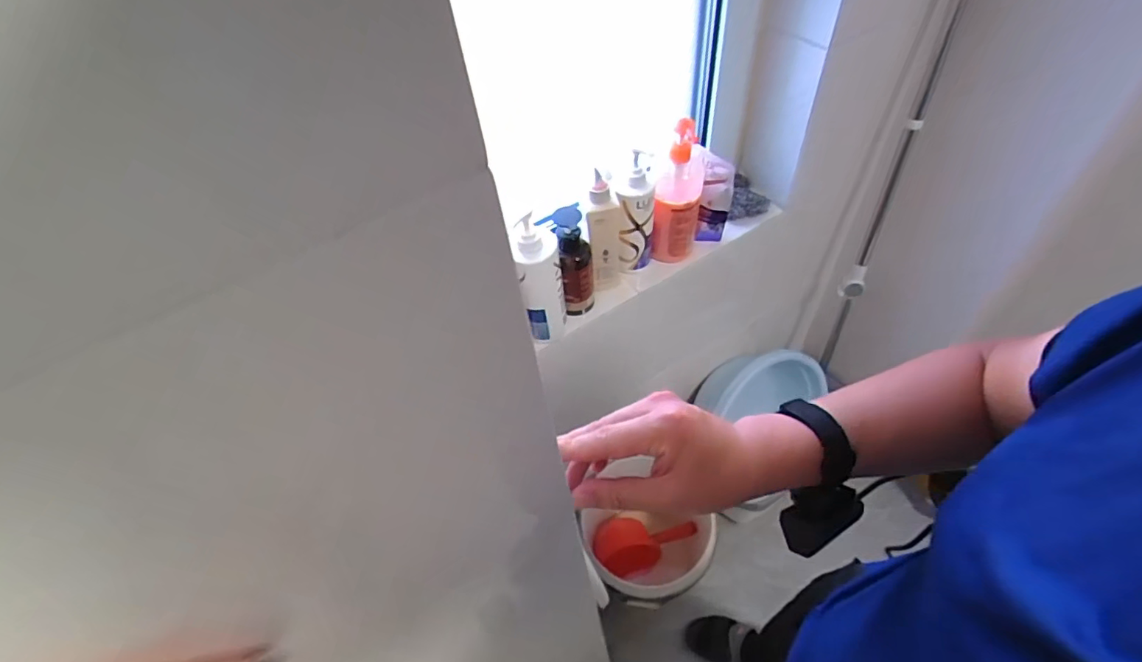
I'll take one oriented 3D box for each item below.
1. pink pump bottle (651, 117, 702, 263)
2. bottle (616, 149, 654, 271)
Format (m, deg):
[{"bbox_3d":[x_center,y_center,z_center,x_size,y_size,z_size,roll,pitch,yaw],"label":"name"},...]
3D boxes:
[{"bbox_3d":[0.175,-0.223,0.869,0.072,0.242,0.064,8,53,12],"label":"pink pump bottle"},{"bbox_3d":[0.104,-0.181,0.863,0.055,0.215,0.052,-5,51,2],"label":"bottle"}]

